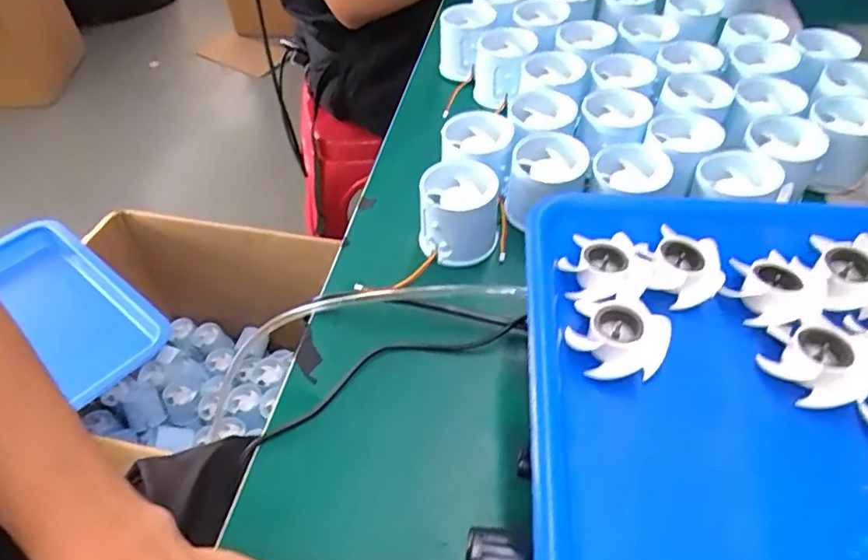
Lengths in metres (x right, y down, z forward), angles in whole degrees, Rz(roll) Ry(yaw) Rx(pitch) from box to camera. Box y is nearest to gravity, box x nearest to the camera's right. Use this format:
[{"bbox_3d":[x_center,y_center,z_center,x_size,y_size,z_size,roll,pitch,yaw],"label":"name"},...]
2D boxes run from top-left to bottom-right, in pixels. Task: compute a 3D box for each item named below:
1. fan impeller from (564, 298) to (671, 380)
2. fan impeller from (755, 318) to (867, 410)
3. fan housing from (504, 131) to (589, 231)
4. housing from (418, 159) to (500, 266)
[{"bbox_3d":[0.085,0.024,0.273,0.043,0.019,0.039,3,48,3],"label":"fan impeller"},{"bbox_3d":[0.172,0.035,0.258,0.038,0.014,0.042,-17,50,-14],"label":"fan impeller"},{"bbox_3d":[0.079,-0.068,0.411,0.049,0.054,0.046,0,48,0],"label":"fan housing"},{"bbox_3d":[0.017,-0.043,0.407,0.054,0.062,0.055,0,48,0],"label":"housing"}]

